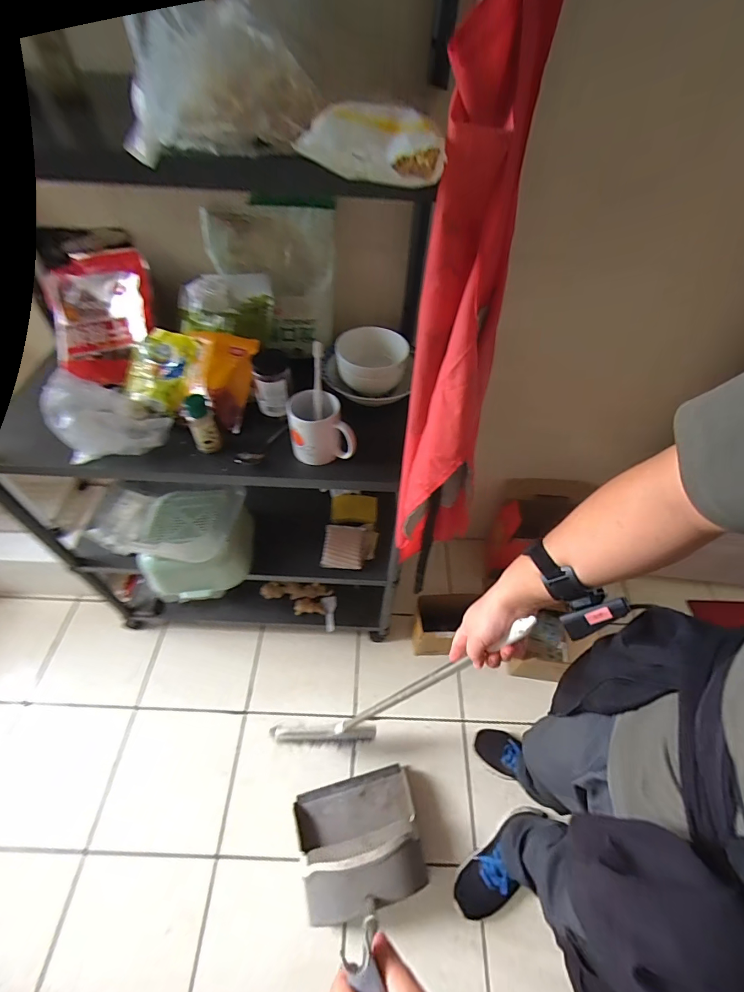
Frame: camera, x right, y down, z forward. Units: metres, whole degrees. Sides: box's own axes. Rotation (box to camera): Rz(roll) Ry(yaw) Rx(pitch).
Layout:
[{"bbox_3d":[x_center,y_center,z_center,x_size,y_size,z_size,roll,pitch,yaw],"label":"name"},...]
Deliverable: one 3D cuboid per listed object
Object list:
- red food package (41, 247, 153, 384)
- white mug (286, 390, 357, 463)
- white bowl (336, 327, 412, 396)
[{"bbox_3d":[-0.512,-0.331,0.771,0.188,0.052,0.228,-2,90,-4],"label":"red food package"},{"bbox_3d":[-0.084,-0.117,0.704,0.110,0.097,0.083,0,52,-3],"label":"white mug"},{"bbox_3d":[0.001,-0.262,0.809,0.127,0.083,0.127,1,52,-2],"label":"white bowl"}]

